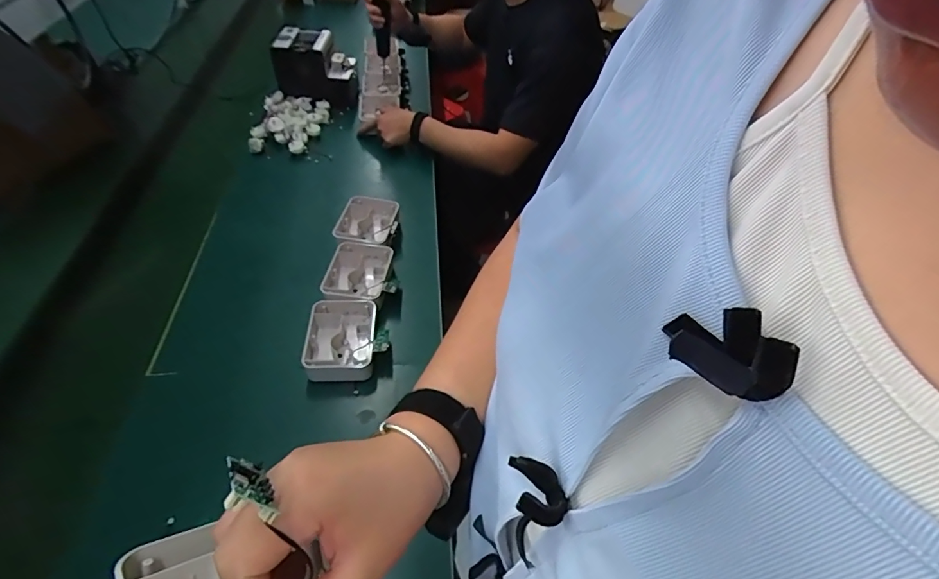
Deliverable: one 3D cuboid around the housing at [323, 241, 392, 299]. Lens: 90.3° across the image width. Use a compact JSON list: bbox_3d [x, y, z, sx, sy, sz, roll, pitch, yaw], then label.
[{"bbox_3d":[-0.191,-0.025,0.817,0.104,0.043,0.122,5,48,3],"label":"housing"}]

